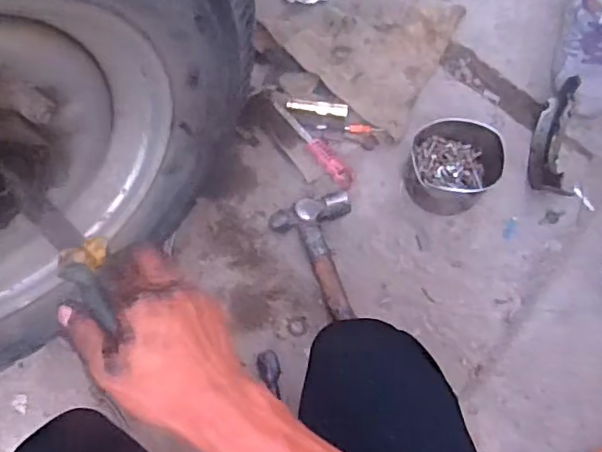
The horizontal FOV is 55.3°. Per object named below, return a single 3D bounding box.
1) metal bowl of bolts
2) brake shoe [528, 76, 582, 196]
[{"bbox_3d":[0.230,-0.094,0.886,0.136,0.081,0.129,1,71,-2],"label":"metal bowl of bolts"},{"bbox_3d":[0.405,-0.134,0.911,0.068,0.071,0.197,8,71,0],"label":"brake shoe"}]

